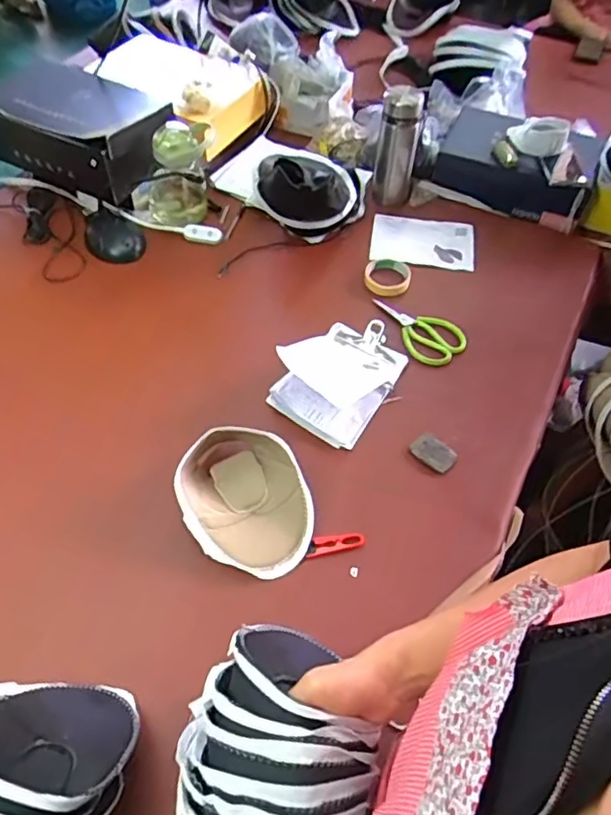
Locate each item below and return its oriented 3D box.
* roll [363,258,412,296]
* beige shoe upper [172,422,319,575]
[{"bbox_3d":[0.160,-0.258,1.126,0.088,0.023,0.102,10,54,6],"label":"roll"},{"bbox_3d":[-0.085,0.128,0.821,0.173,0.075,0.213,-18,56,-14],"label":"beige shoe upper"}]

